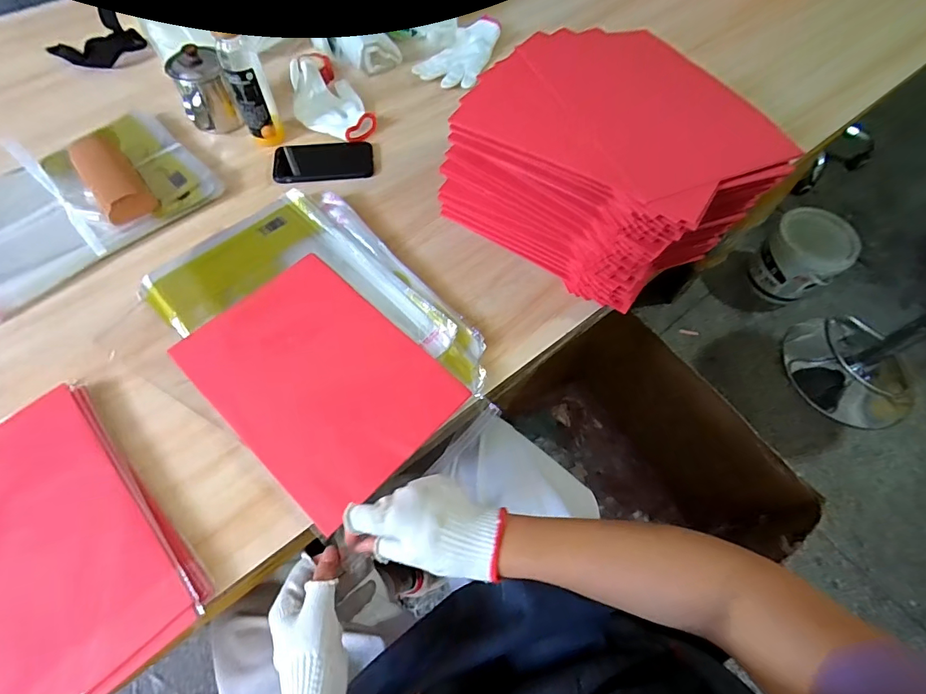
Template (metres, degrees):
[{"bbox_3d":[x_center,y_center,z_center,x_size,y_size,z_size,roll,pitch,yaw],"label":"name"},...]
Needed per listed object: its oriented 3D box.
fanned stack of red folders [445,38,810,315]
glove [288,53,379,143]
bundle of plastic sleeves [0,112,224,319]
[{"bbox_3d":[0.192,-0.240,0.592,0.335,0.182,0.288,37,67,15],"label":"fanned stack of red folders"},{"bbox_3d":[-0.229,-0.425,0.746,0.113,0.045,0.217,-20,66,-13],"label":"glove"},{"bbox_3d":[-0.553,-0.208,0.625,0.344,0.033,0.240,-41,72,-20],"label":"bundle of plastic sleeves"}]

